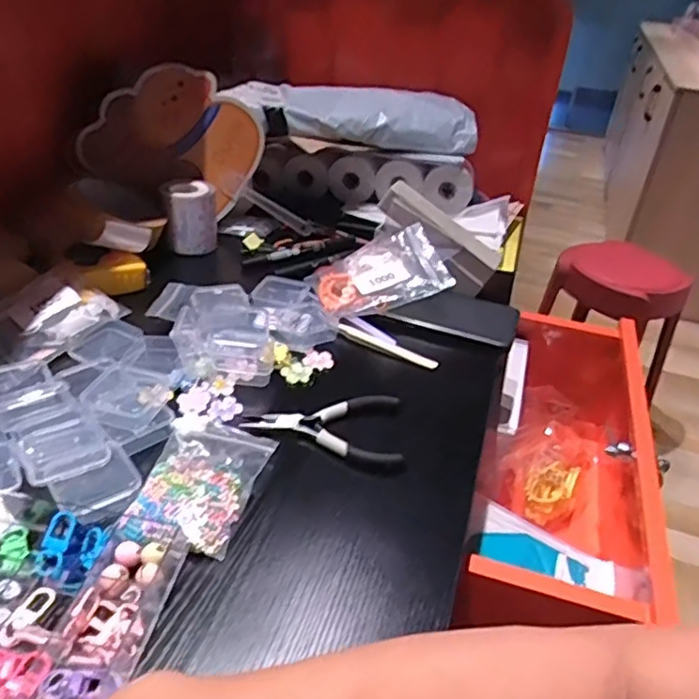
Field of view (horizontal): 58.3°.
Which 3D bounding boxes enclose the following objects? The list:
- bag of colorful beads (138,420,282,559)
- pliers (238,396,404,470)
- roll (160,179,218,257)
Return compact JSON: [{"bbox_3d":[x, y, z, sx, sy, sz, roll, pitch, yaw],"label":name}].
[{"bbox_3d":[-0.091,0.078,0.389,0.065,0.013,0.100,12,35,8],"label":"bag of colorful beads"},{"bbox_3d":[-0.018,0.057,0.436,0.106,0.012,0.062,2,35,-6],"label":"pliers"},{"bbox_3d":[-0.165,-0.141,0.654,0.051,0.057,0.049,-9,37,-20],"label":"roll"}]

